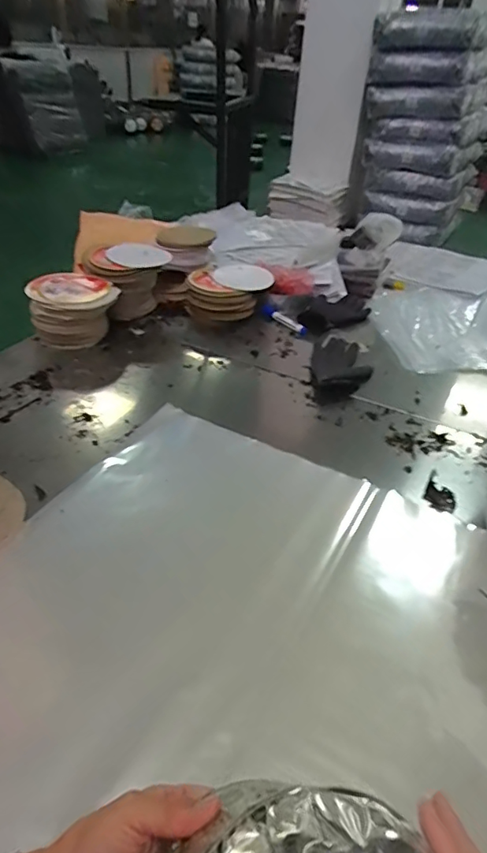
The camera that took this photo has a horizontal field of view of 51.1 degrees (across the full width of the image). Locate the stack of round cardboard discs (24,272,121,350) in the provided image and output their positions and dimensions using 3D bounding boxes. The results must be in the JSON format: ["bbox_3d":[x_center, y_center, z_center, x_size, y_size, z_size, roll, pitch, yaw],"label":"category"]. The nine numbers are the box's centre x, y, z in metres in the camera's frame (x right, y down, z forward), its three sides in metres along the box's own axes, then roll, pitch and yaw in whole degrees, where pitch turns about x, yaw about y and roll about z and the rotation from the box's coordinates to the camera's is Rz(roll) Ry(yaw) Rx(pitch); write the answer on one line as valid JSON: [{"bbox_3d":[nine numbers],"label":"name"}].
[{"bbox_3d":[-0.335,-0.230,1.017,0.166,0.106,0.123,-12,41,-21],"label":"stack of round cardboard discs"}]

